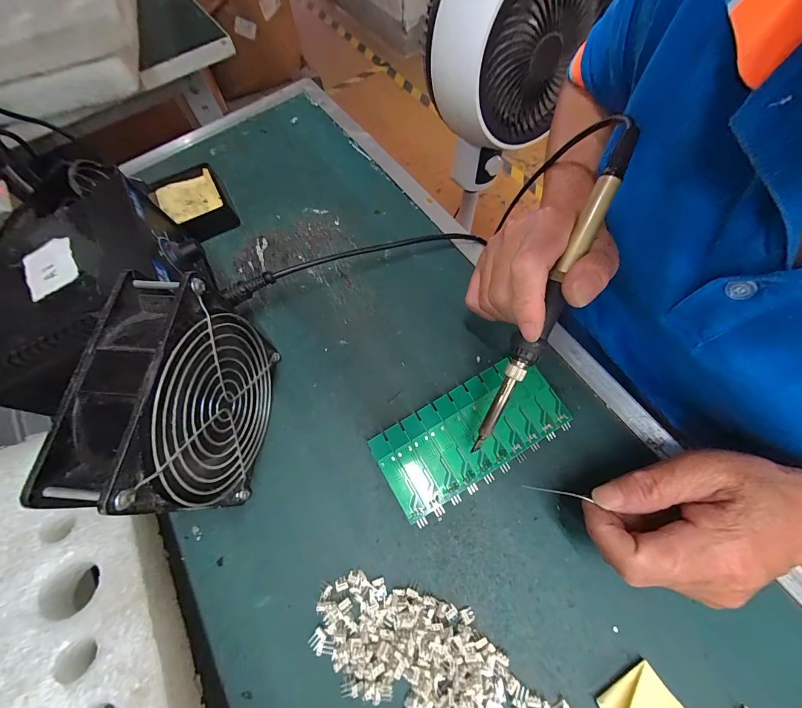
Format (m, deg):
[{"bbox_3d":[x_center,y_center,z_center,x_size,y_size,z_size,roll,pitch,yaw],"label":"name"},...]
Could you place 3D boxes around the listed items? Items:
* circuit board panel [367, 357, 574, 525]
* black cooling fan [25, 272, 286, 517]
[{"bbox_3d":[0.052,0.057,0.250,0.138,0.014,0.063,-29,70,-9],"label":"circuit board panel"},{"bbox_3d":[-0.126,0.032,0.210,0.044,0.121,0.115,4,68,4],"label":"black cooling fan"}]

